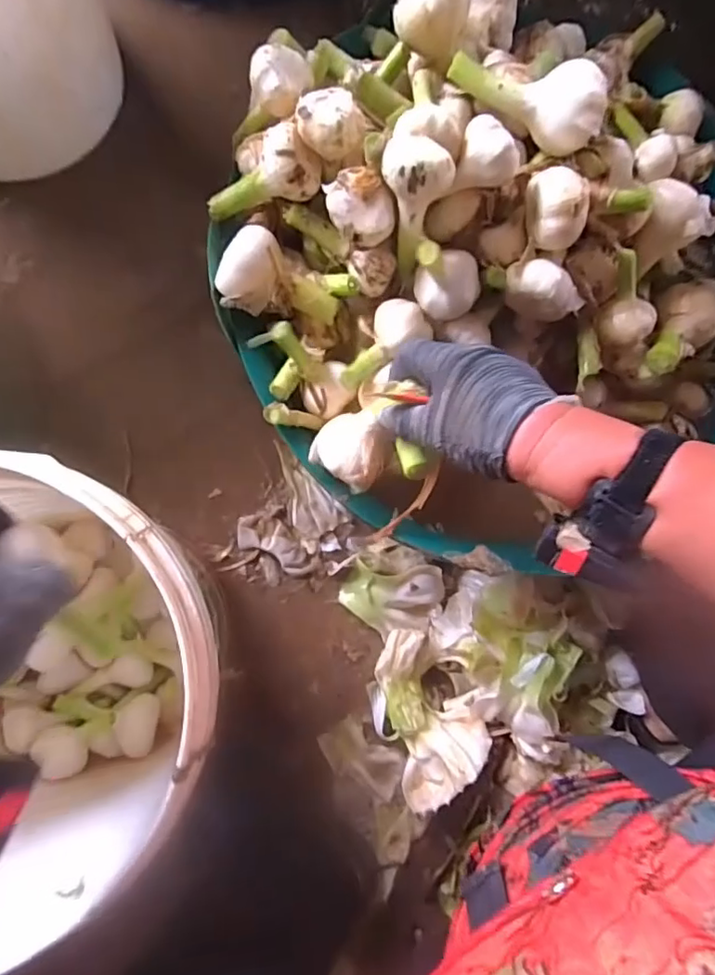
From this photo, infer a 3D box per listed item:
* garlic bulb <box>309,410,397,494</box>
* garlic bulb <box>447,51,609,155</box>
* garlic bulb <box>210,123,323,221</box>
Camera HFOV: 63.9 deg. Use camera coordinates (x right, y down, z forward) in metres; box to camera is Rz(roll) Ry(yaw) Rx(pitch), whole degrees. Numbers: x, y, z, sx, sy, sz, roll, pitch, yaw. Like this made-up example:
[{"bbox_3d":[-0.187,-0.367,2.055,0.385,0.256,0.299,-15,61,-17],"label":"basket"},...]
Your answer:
[{"bbox_3d":[-0.004,-0.030,0.443,0.057,0.048,0.048,38,83,3],"label":"garlic bulb"},{"bbox_3d":[0.126,-0.291,0.410,0.114,0.041,0.045,30,82,2],"label":"garlic bulb"},{"bbox_3d":[-0.075,-0.236,0.443,0.096,0.037,0.039,-9,81,36],"label":"garlic bulb"}]

